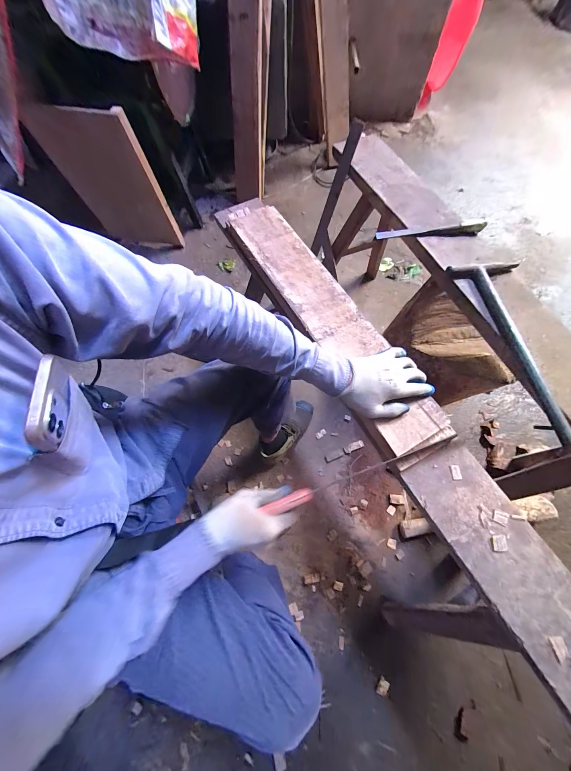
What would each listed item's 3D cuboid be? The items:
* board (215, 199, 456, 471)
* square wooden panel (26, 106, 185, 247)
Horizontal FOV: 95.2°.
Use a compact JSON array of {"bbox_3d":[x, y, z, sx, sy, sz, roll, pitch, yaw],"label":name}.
[{"bbox_3d":[0.055,-0.173,0.547,0.128,0.033,0.704,-28,70,-13],"label":"board"},{"bbox_3d":[-0.678,-0.788,1.041,0.379,0.474,0.036,5,66,7],"label":"square wooden panel"}]

